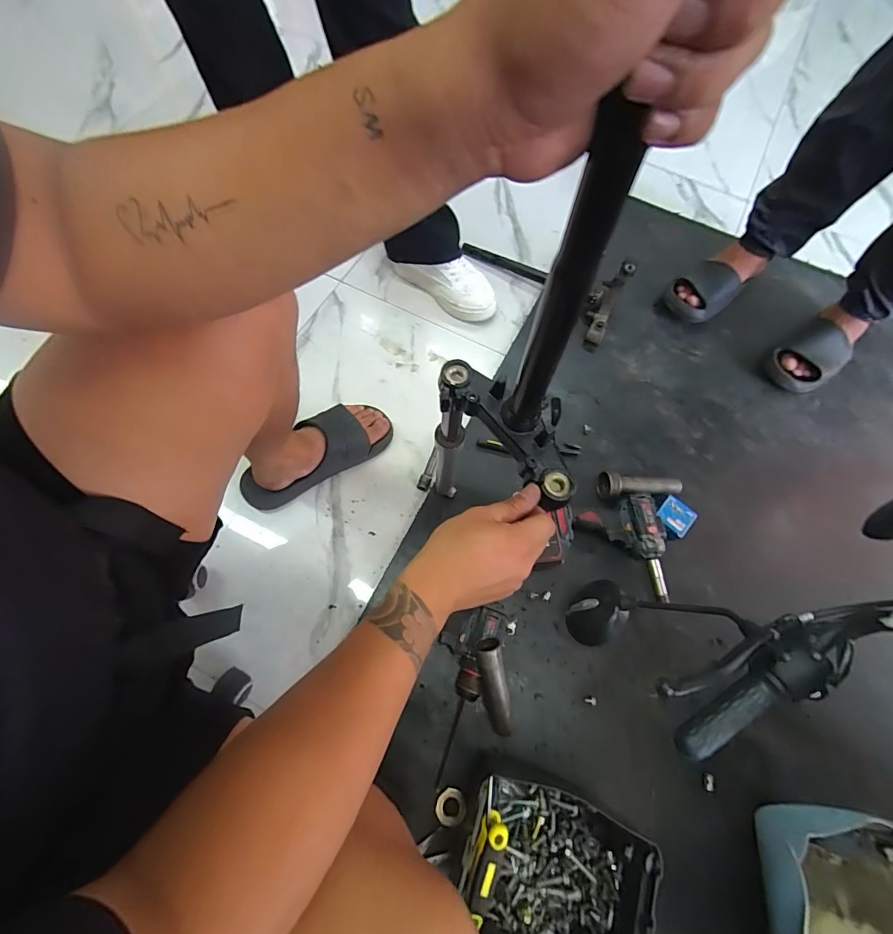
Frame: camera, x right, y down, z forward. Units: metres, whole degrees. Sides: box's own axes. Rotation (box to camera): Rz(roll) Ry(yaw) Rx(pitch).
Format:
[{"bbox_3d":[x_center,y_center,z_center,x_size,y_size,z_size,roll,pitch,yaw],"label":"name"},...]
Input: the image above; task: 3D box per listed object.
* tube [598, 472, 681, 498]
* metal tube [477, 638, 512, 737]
[{"bbox_3d":[0.369,0.037,0.810,0.159,0.047,0.046,-1,67,-3],"label":"tube"},{"bbox_3d":[0.074,0.330,0.634,0.036,0.031,0.142,-13,98,-8],"label":"metal tube"}]

